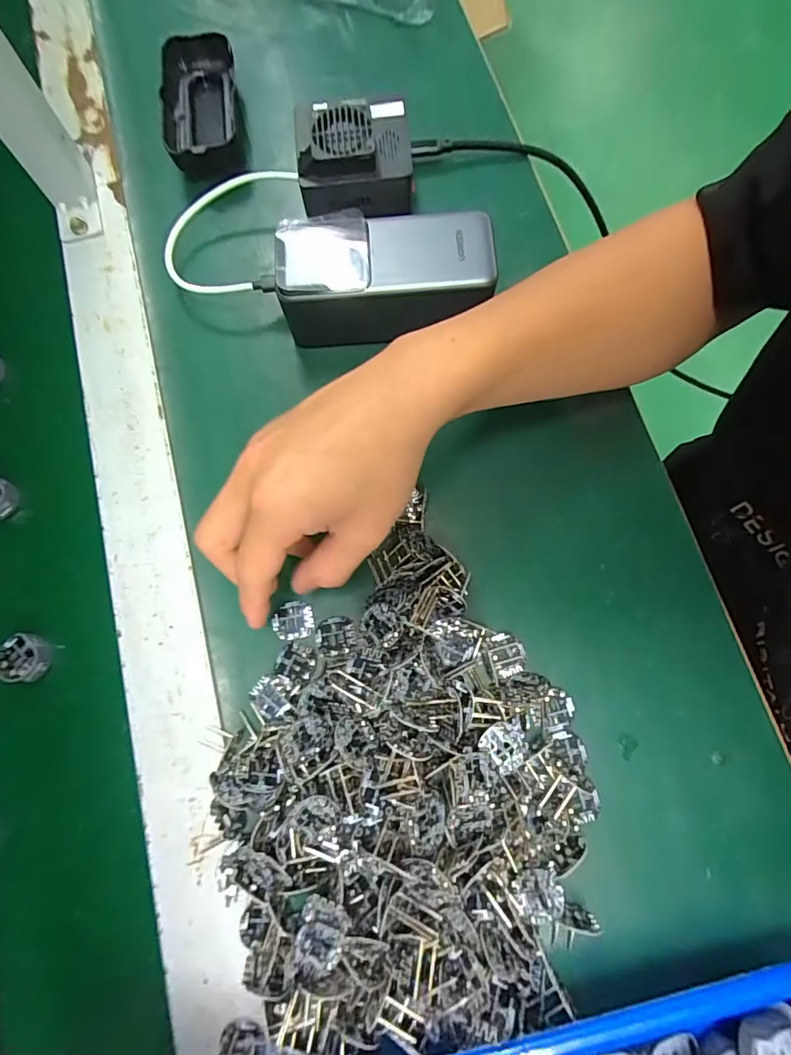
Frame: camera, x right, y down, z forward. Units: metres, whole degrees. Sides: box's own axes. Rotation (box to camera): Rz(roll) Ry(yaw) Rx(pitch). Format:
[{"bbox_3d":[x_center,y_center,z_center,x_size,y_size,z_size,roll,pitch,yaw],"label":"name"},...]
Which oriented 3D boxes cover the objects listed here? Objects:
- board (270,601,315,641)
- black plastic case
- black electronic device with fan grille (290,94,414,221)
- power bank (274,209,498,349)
[{"bbox_3d":[-0.060,0.055,0.291,0.024,0.004,0.021,0,76,2],"label":"board"},{"bbox_3d":[-0.143,-0.312,0.369,0.054,0.030,0.114,-9,76,-1],"label":"black plastic case"},{"bbox_3d":[-0.028,-0.258,0.343,0.078,0.052,0.071,-5,76,0],"label":"black electronic device with fan grille"},{"bbox_3d":[-0.006,-0.153,0.309,0.127,0.053,0.056,-3,76,1],"label":"power bank"}]

